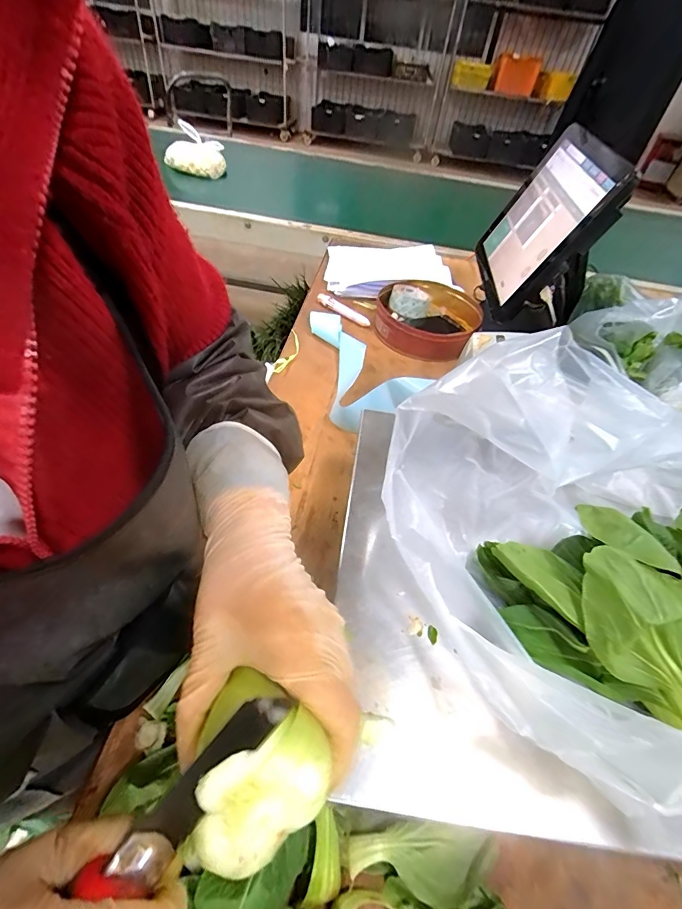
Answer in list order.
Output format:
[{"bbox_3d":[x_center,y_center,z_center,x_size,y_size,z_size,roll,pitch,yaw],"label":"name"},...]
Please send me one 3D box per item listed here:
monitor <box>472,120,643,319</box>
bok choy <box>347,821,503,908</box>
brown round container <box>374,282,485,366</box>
[{"bbox_3d":[0.393,-0.472,0.822,0.041,0.284,0.368,22,47,-19],"label":"monitor"},{"bbox_3d":[0.067,0.346,0.336,0.124,0.039,0.068,7,48,-1],"label":"bok choy"},{"bbox_3d":[0.189,-0.309,0.943,0.226,0.084,0.235,4,48,-4],"label":"brown round container"}]

